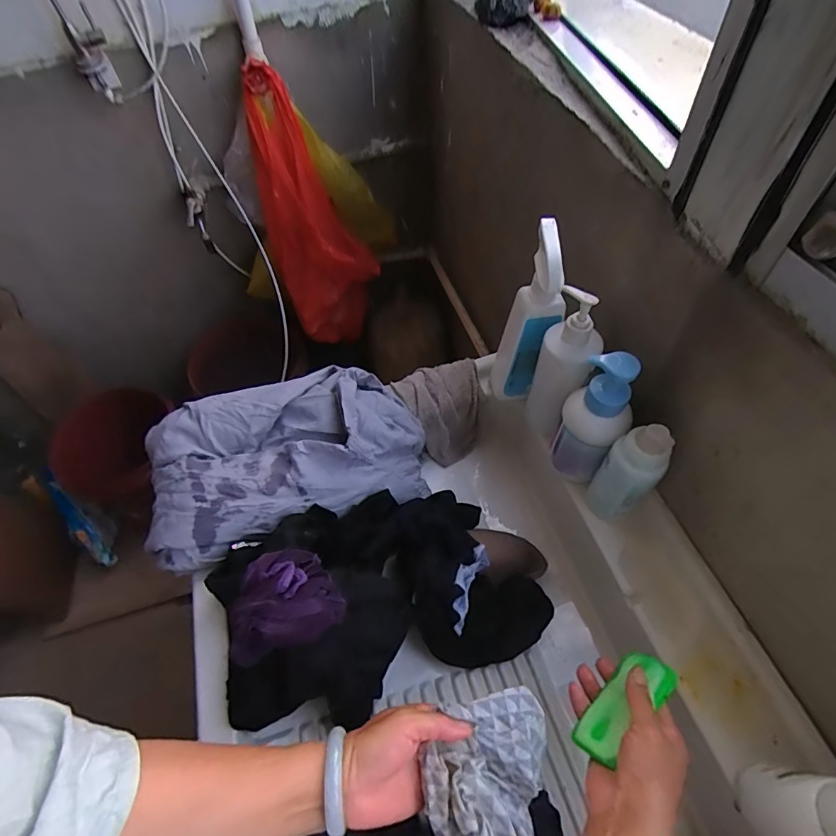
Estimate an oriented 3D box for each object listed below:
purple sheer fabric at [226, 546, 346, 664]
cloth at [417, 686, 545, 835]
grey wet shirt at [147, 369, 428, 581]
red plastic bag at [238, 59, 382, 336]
[{"bbox_3d":[-0.137,0.187,0.485,0.114,0.060,0.091,-15,55,-5],"label":"purple sheer fabric"},{"bbox_3d":[0.051,0.319,0.374,0.095,0.044,0.181,5,56,8],"label":"cloth"},{"bbox_3d":[-0.170,0.049,0.624,0.340,0.109,0.192,-20,56,-9],"label":"grey wet shirt"},{"bbox_3d":[-0.242,-0.438,1.075,0.209,0.567,0.198,-17,56,-6],"label":"red plastic bag"}]

